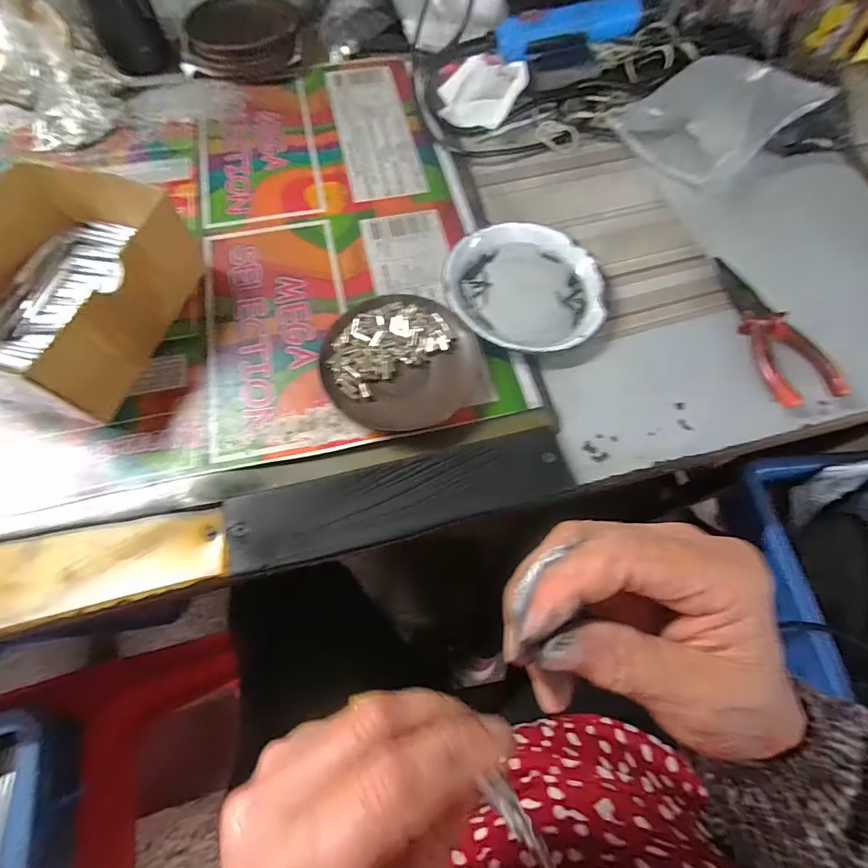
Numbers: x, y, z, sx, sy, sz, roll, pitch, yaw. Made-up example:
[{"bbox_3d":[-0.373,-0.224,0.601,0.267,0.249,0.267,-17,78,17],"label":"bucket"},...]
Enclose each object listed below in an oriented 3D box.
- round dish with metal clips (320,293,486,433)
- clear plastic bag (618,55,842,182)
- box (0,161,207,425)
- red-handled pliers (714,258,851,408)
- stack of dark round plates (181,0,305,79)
[{"bbox_3d":[-0.024,-0.055,0.322,0.110,0.017,0.116,1,67,-2],"label":"round dish with metal clips"},{"bbox_3d":[0.284,-0.321,0.435,0.161,0.046,0.125,-36,73,-16],"label":"clear plastic bag"},{"bbox_3d":[-0.264,-0.101,0.304,0.122,0.069,0.162,15,67,3],"label":"box"},{"bbox_3d":[0.272,-0.089,0.349,0.047,0.018,0.142,-10,68,-7],"label":"red-handled pliers"},{"bbox_3d":[-0.205,-0.432,0.463,0.122,0.031,0.097,-1,67,-3],"label":"stack of dark round plates"}]

